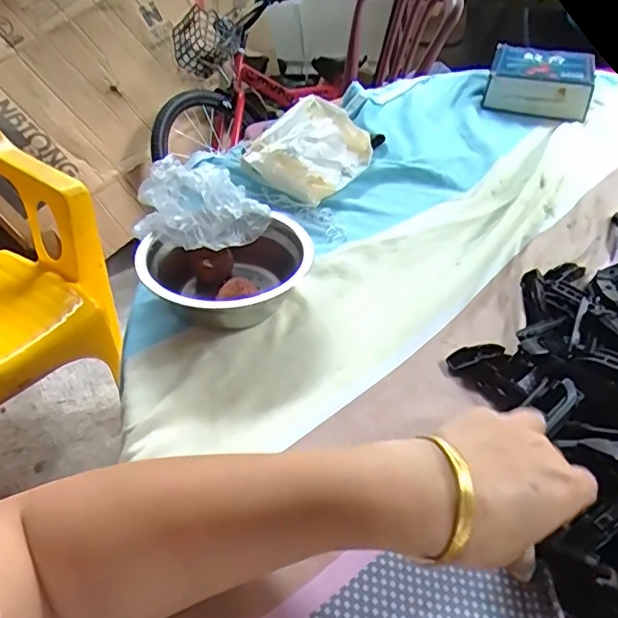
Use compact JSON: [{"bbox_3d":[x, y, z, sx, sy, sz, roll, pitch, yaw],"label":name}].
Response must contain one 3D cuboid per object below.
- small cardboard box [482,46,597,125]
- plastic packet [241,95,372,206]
[{"bbox_3d":[0.335,-0.334,0.833,0.139,0.053,0.151,14,42,13],"label":"small cardboard box"},{"bbox_3d":[0.005,-0.174,0.625,0.104,0.047,0.146,20,43,18],"label":"plastic packet"}]

